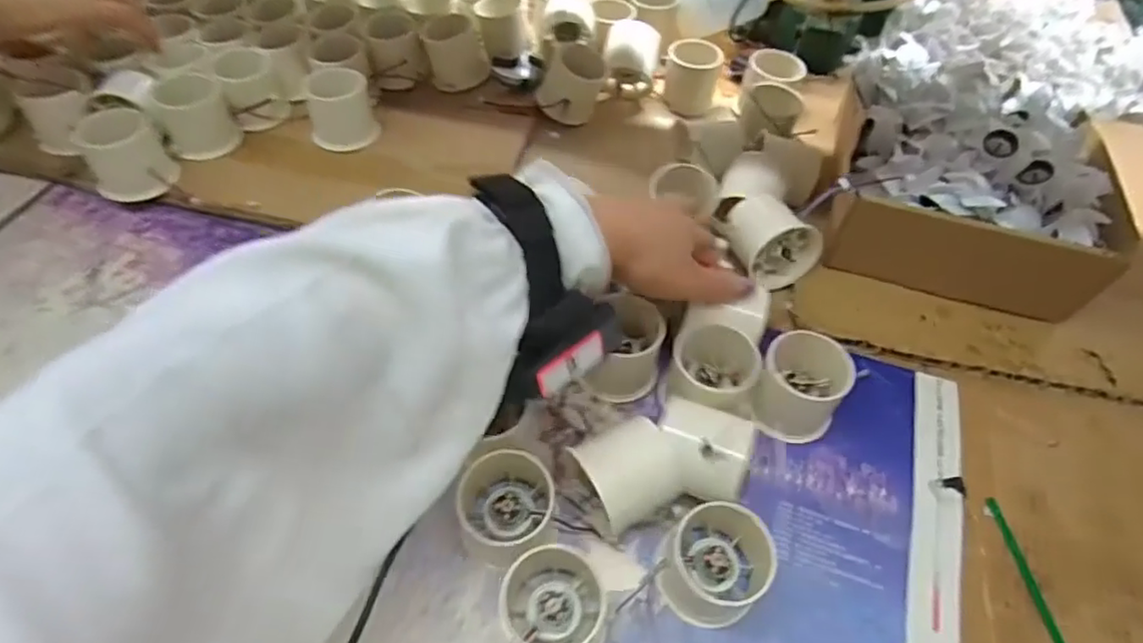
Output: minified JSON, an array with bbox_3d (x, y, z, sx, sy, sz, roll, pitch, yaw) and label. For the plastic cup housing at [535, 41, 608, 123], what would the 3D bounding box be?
[{"bbox_3d":[0.000,-0.222,0.576,0.056,0.059,0.060,9,54,4],"label":"plastic cup housing"}]

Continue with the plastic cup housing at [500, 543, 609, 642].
[{"bbox_3d":[-0.008,0.149,0.331,0.056,0.028,0.061,1,54,-2],"label":"plastic cup housing"}]

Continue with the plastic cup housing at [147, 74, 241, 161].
[{"bbox_3d":[-0.325,-0.178,0.534,0.057,0.059,0.055,-34,62,-23],"label":"plastic cup housing"}]

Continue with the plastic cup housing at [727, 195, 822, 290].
[{"bbox_3d":[0.147,-0.061,0.469,0.058,0.042,0.070,-22,58,-17],"label":"plastic cup housing"}]

